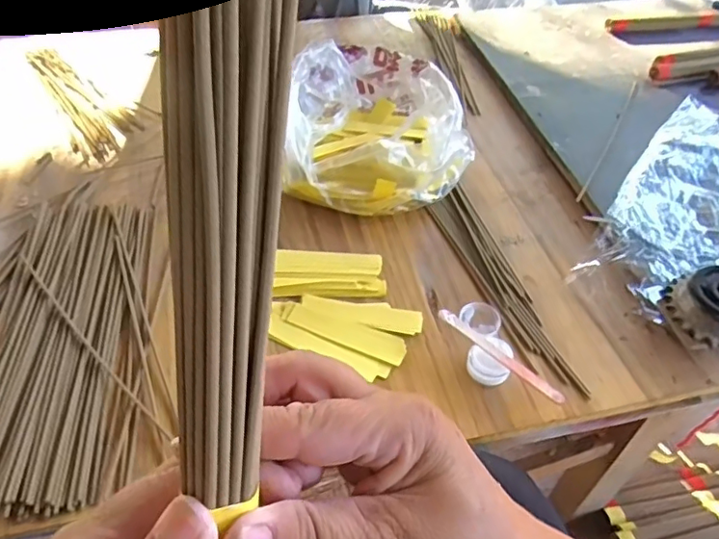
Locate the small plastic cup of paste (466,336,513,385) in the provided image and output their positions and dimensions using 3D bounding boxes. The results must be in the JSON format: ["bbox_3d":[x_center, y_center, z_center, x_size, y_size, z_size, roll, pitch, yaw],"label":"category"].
[{"bbox_3d":[0.113,0.080,0.483,0.034,0.026,0.035,1,47,-1],"label":"small plastic cup of paste"}]

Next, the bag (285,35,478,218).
[{"bbox_3d":[0.021,-0.166,0.653,0.220,0.084,0.225,0,47,-2],"label":"bag"}]

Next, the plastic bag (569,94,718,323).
[{"bbox_3d":[0.392,-0.086,0.615,0.169,0.017,0.374,29,53,22],"label":"plastic bag"}]

